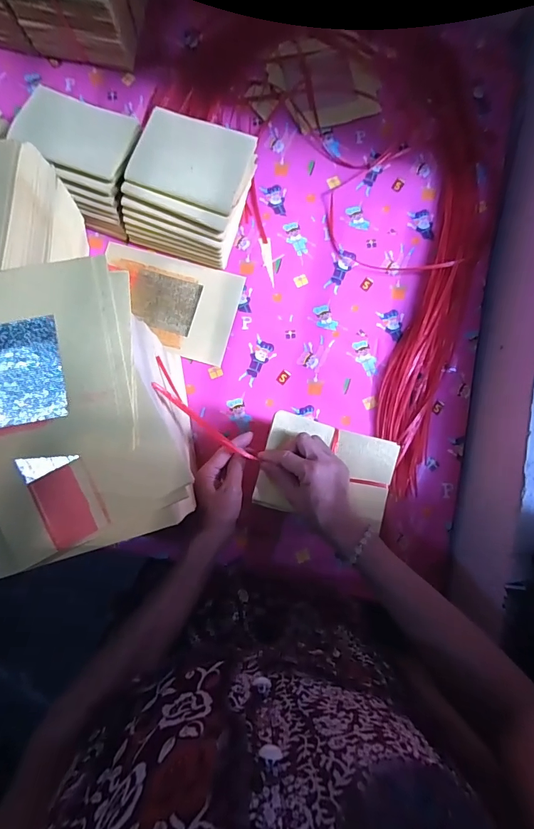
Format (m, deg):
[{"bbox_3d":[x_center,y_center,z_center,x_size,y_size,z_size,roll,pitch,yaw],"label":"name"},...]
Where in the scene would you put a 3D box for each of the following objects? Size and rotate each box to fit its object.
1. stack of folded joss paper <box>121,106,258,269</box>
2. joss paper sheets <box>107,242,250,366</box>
[{"bbox_3d":[-0.114,-0.337,0.618,0.166,0.105,0.166,15,86,-1],"label":"stack of folded joss paper"},{"bbox_3d":[-0.161,-0.179,0.652,0.221,0.011,0.153,14,86,-1],"label":"joss paper sheets"}]

